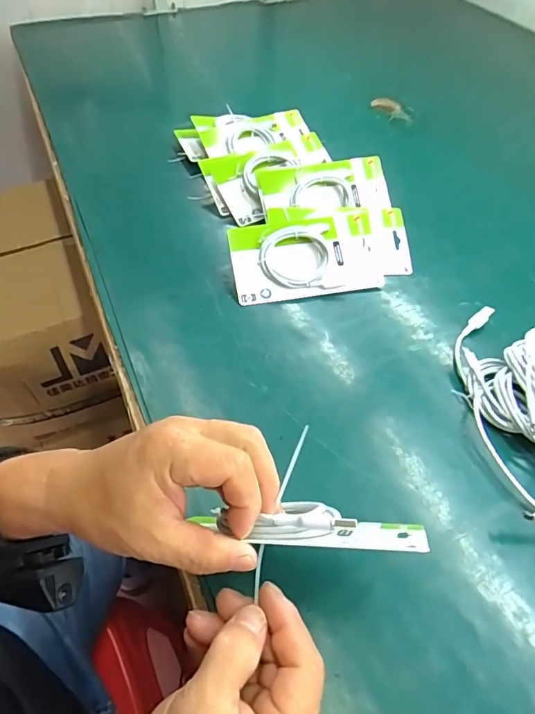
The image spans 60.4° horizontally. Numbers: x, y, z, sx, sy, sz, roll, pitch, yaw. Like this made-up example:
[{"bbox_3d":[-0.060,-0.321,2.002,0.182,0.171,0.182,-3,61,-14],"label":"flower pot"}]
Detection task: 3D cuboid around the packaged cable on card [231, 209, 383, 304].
[{"bbox_3d":[0.048,-0.123,0.560,0.181,0.018,0.107,-9,77,-10],"label":"packaged cable on card"}]

